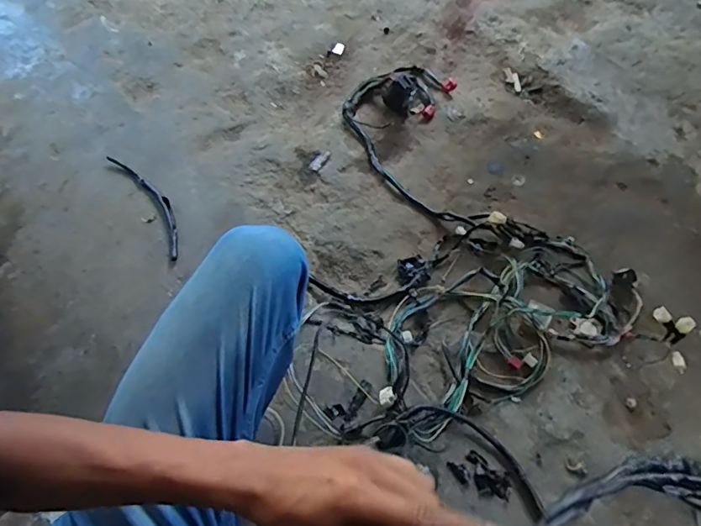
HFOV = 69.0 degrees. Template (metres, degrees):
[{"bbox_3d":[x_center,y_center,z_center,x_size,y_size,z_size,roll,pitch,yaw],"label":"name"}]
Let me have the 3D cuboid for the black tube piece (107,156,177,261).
[{"bbox_3d":[-0.380,-0.118,0.975,0.052,0.011,0.267,-33,69,-14],"label":"black tube piece"}]

